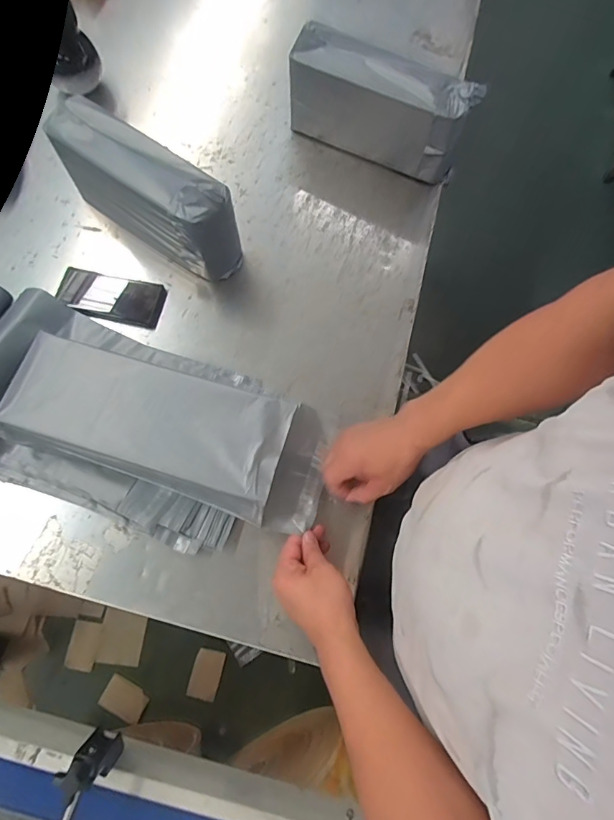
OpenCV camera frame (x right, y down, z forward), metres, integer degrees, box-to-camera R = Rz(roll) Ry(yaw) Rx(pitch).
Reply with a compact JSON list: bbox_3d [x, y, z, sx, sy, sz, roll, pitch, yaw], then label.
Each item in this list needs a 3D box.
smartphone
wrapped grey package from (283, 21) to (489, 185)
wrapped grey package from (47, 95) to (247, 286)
[{"bbox_3d":[-0.321,-0.184,0.718,0.174,0.015,0.084,16,72,3],"label":"smartphone"},{"bbox_3d":[0.124,-0.526,0.777,0.314,0.159,0.079,28,72,8],"label":"wrapped grey package"},{"bbox_3d":[-0.247,-0.343,0.702,0.311,0.156,0.089,37,74,10],"label":"wrapped grey package"}]

